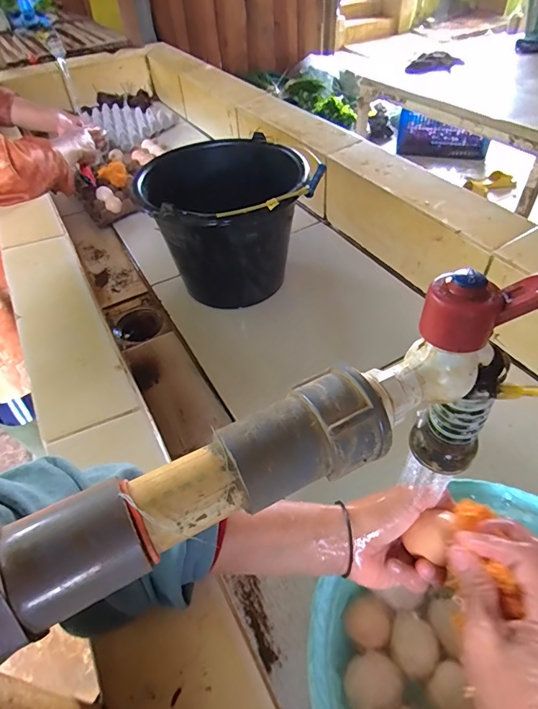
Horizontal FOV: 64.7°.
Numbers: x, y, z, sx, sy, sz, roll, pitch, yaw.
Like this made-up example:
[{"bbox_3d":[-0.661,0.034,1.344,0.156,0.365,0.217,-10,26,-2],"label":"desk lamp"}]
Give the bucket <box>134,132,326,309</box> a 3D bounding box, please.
[{"bbox_3d":[-0.068,-0.209,0.730,0.246,0.222,0.257,-15,48,-9],"label":"bucket"}]

